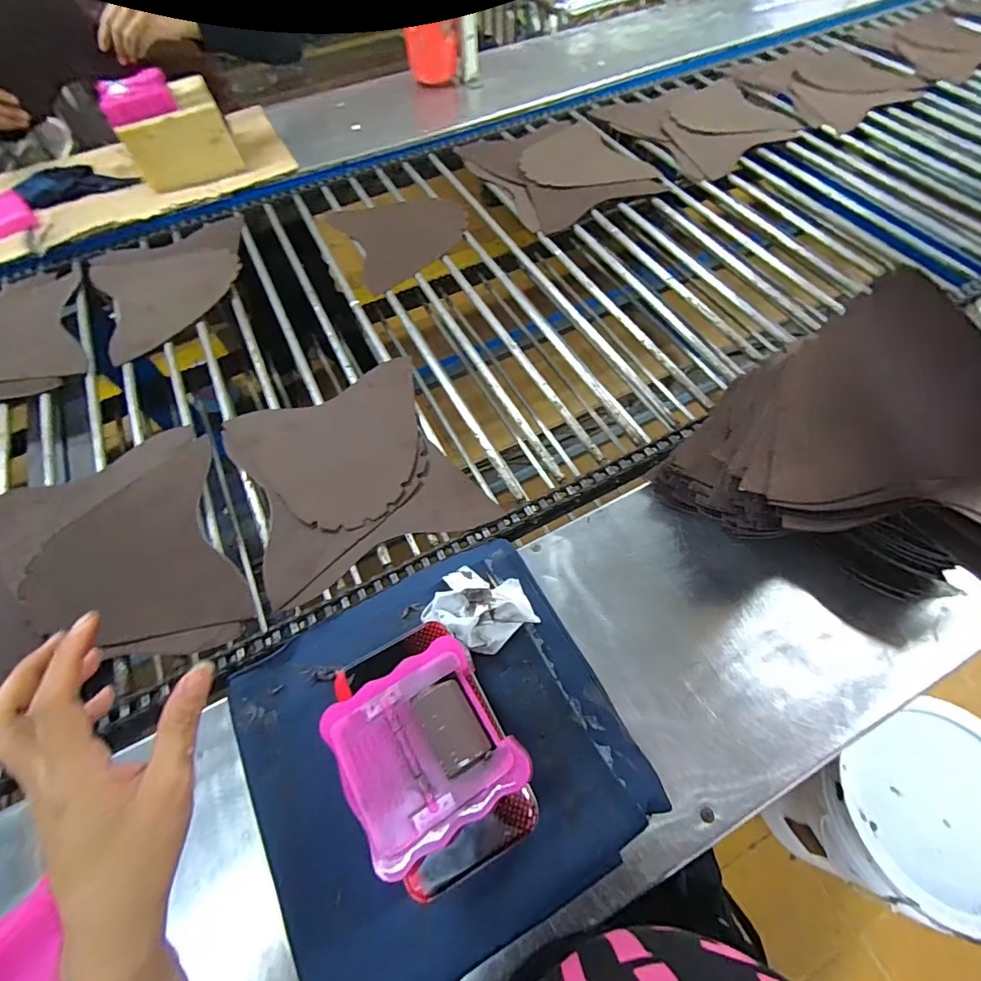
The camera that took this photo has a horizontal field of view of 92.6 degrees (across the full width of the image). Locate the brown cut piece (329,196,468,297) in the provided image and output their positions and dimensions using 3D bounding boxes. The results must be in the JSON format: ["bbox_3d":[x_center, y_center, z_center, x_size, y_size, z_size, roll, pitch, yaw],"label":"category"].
[{"bbox_3d":[-0.146,-0.455,0.831,0.215,0.006,0.241,-23,64,-9],"label":"brown cut piece"}]

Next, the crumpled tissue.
[{"bbox_3d":[-0.006,0.112,0.451,0.096,0.047,0.077,17,63,10],"label":"crumpled tissue"}]

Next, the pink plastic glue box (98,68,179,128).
[{"bbox_3d":[-0.613,-0.677,0.810,0.116,0.049,0.048,-10,61,-4],"label":"pink plastic glue box"}]

